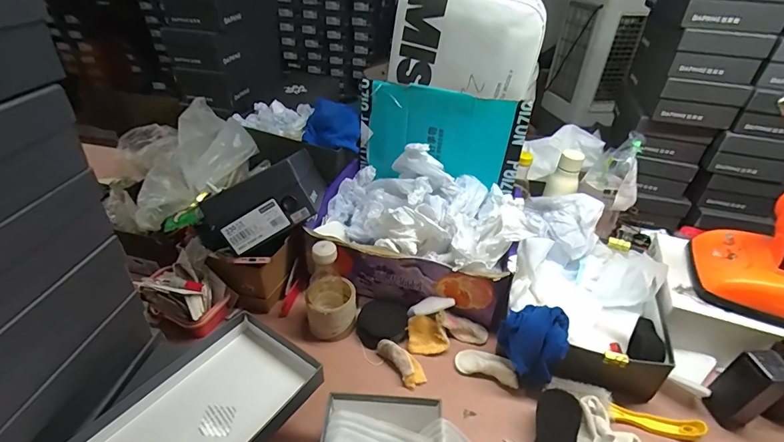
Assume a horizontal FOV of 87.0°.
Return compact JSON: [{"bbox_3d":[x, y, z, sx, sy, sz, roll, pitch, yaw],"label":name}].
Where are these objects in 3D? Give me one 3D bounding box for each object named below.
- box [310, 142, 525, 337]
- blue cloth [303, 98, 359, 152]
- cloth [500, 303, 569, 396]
[{"bbox_3d":[0.053,0.005,0.843,0.395,0.181,0.300,10,37,10],"label":"box"},{"bbox_3d":[-0.139,-0.213,0.970,0.130,0.102,0.107,1,36,-2],"label":"blue cloth"},{"bbox_3d":[0.231,0.197,0.679,0.104,0.103,0.099,29,44,31],"label":"cloth"}]

